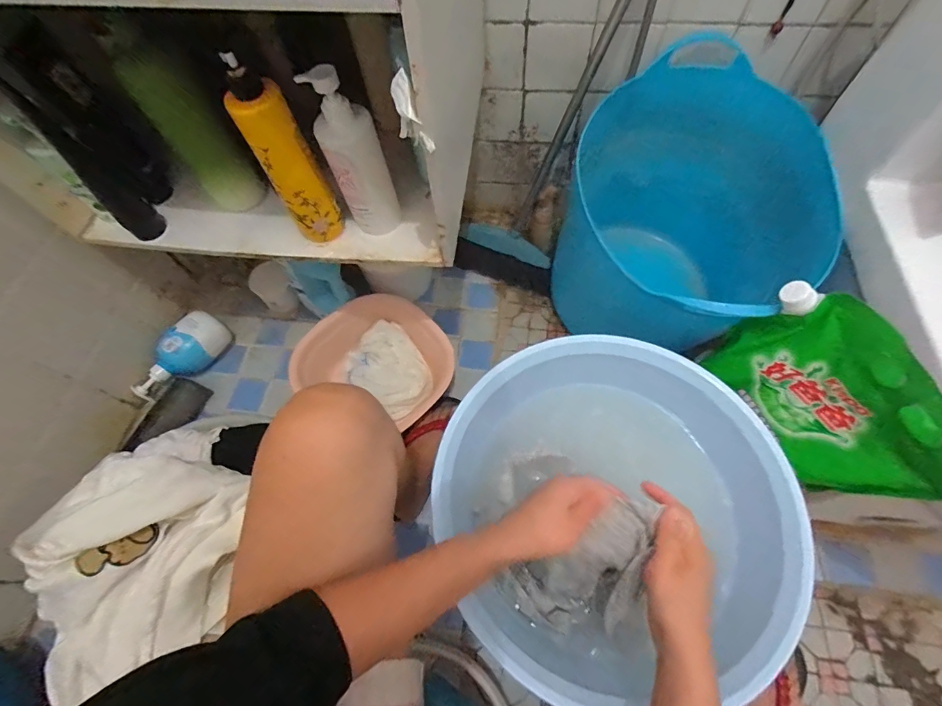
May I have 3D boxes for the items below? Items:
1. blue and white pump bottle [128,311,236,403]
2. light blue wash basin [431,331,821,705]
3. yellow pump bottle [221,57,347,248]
[{"bbox_3d":[-0.572,0.007,0.809,0.073,0.079,0.194,36,71,19],"label":"blue and white pump bottle"},{"bbox_3d":[0.162,0.175,0.497,0.380,0.108,0.384,-2,63,3],"label":"light blue wash basin"},{"bbox_3d":[-0.215,-0.222,0.491,0.057,0.211,0.049,-34,66,-13],"label":"yellow pump bottle"}]

